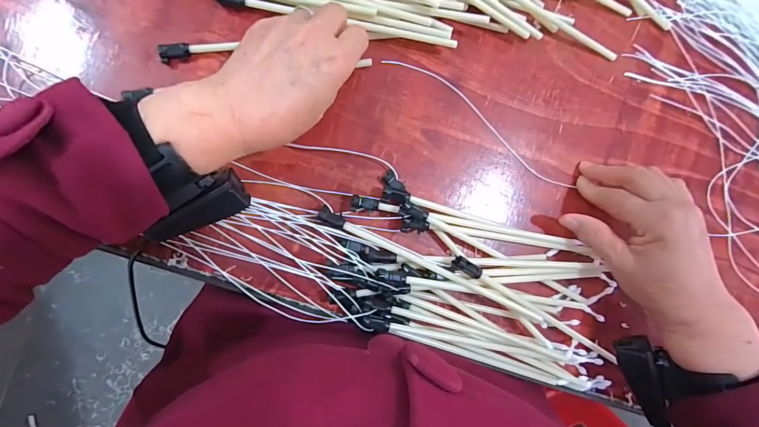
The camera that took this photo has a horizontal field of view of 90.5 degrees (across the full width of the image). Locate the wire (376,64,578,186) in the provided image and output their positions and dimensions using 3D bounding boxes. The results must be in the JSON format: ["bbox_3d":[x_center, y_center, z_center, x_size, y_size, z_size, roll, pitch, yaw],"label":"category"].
[{"bbox_3d":[0.093,-0.080,0.345,0.208,0.004,0.024,38,86,-6],"label":"wire"}]

